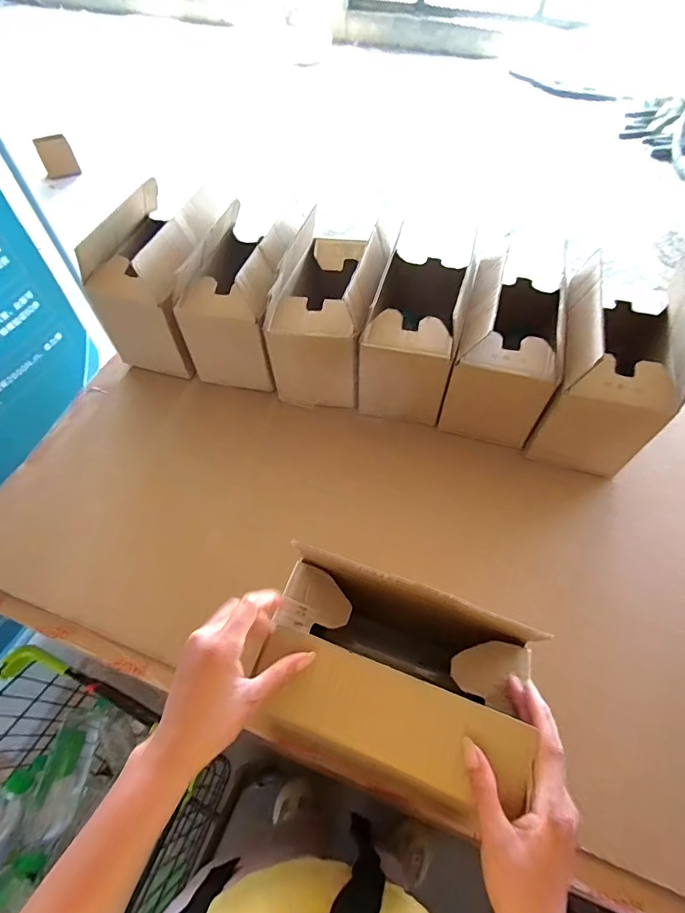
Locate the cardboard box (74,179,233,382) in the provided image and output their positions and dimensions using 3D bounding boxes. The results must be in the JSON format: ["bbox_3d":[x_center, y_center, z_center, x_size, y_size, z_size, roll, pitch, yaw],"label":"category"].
[{"bbox_3d":[-0.292,-0.288,0.750,0.149,0.225,0.208,17,59,10],"label":"cardboard box"}]

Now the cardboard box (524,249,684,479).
[{"bbox_3d":[0.369,-0.129,0.644,0.147,0.206,0.223,15,58,9],"label":"cardboard box"}]

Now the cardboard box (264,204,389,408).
[{"bbox_3d":[-0.015,-0.235,0.714,0.152,0.217,0.223,8,57,5],"label":"cardboard box"}]

